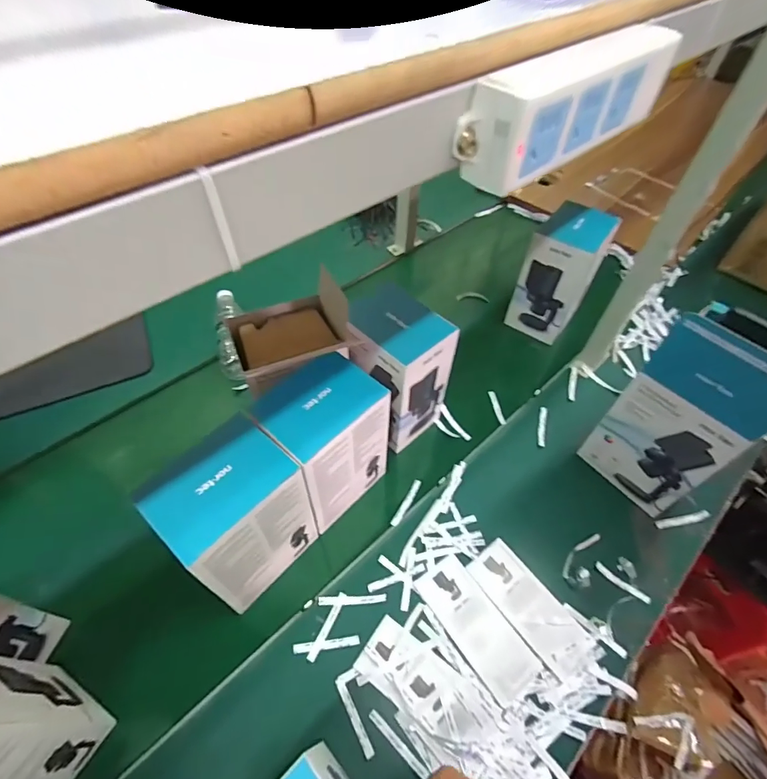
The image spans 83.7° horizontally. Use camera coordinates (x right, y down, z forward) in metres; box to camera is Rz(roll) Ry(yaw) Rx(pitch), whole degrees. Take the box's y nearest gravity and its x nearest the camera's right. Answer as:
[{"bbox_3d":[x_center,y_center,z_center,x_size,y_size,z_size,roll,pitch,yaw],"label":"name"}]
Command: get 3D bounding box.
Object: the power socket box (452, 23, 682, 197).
[{"bbox_3d":[0.113,-0.168,0.248,0.172,0.051,0.032,-34,61,-24],"label":"power socket box"}]

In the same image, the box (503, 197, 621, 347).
[{"bbox_3d":[0.361,-0.240,0.885,0.118,0.224,0.145,30,57,20],"label":"box"}]

